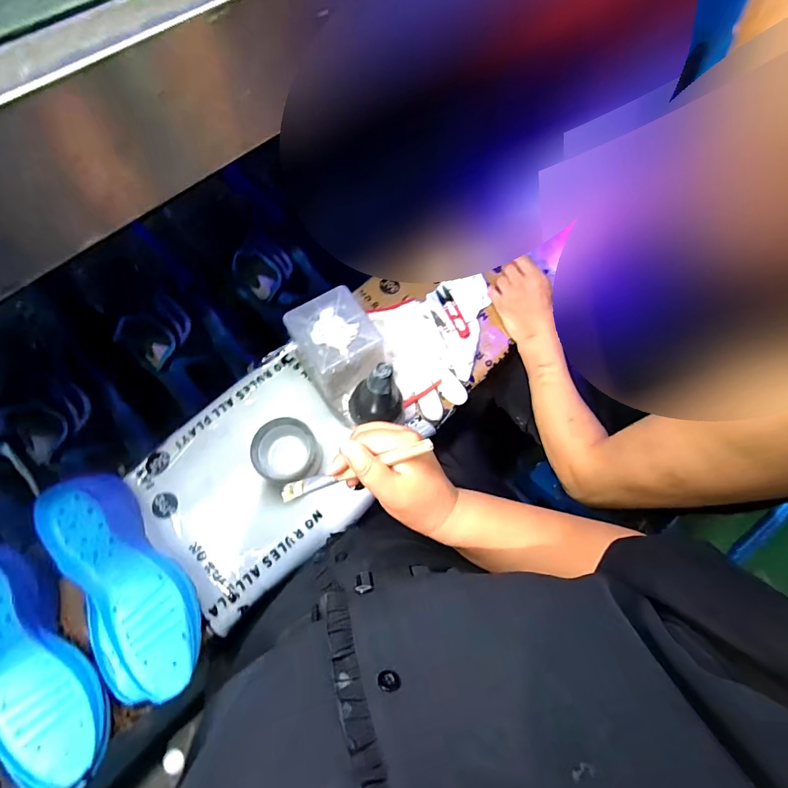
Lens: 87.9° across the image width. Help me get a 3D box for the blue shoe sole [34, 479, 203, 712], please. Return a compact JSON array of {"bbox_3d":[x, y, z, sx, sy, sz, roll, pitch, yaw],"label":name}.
[{"bbox_3d":[-0.307,0.215,0.471,0.118,0.073,0.257,-28,72,-13],"label":"blue shoe sole"}]

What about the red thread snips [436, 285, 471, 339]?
[{"bbox_3d":[0.095,-0.131,0.651,0.022,0.013,0.102,-16,69,-8],"label":"red thread snips"}]

